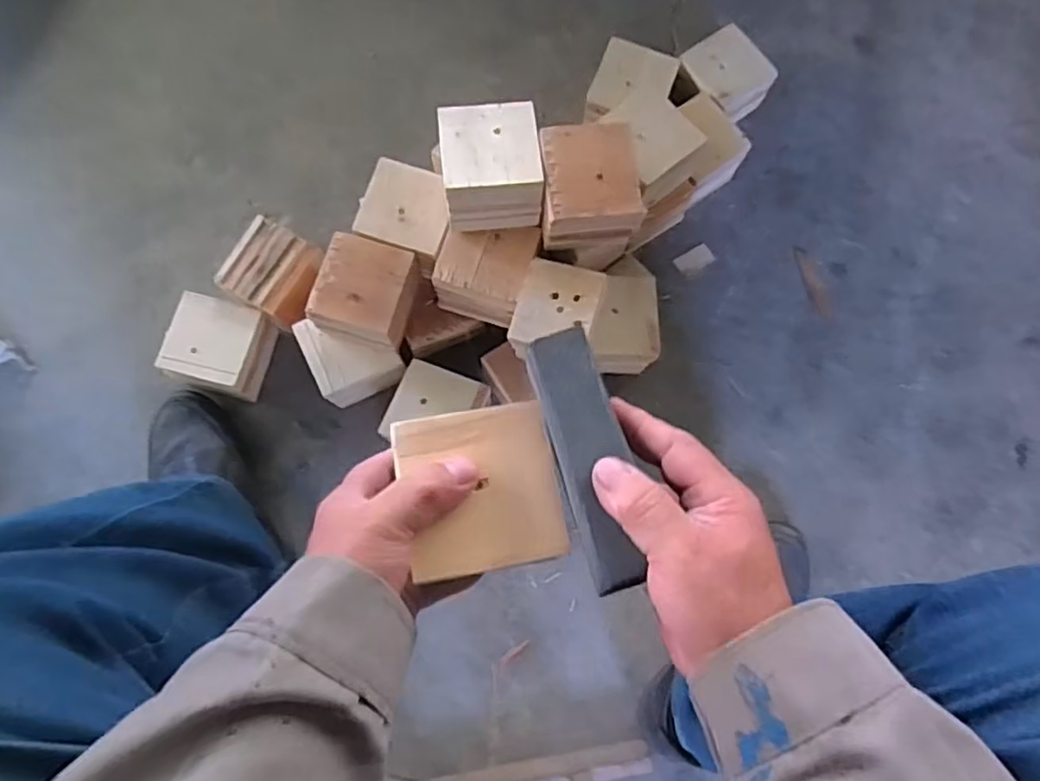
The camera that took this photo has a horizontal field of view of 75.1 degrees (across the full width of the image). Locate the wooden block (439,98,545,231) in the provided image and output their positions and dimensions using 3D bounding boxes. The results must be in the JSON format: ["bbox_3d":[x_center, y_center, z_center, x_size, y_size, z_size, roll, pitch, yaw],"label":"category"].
[{"bbox_3d":[-0.027,-0.214,0.646,0.091,0.067,0.101,-6,77,-1],"label":"wooden block"}]

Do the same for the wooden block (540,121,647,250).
[{"bbox_3d":[0.064,-0.192,0.649,0.089,0.075,0.099,-8,77,-2],"label":"wooden block"}]

